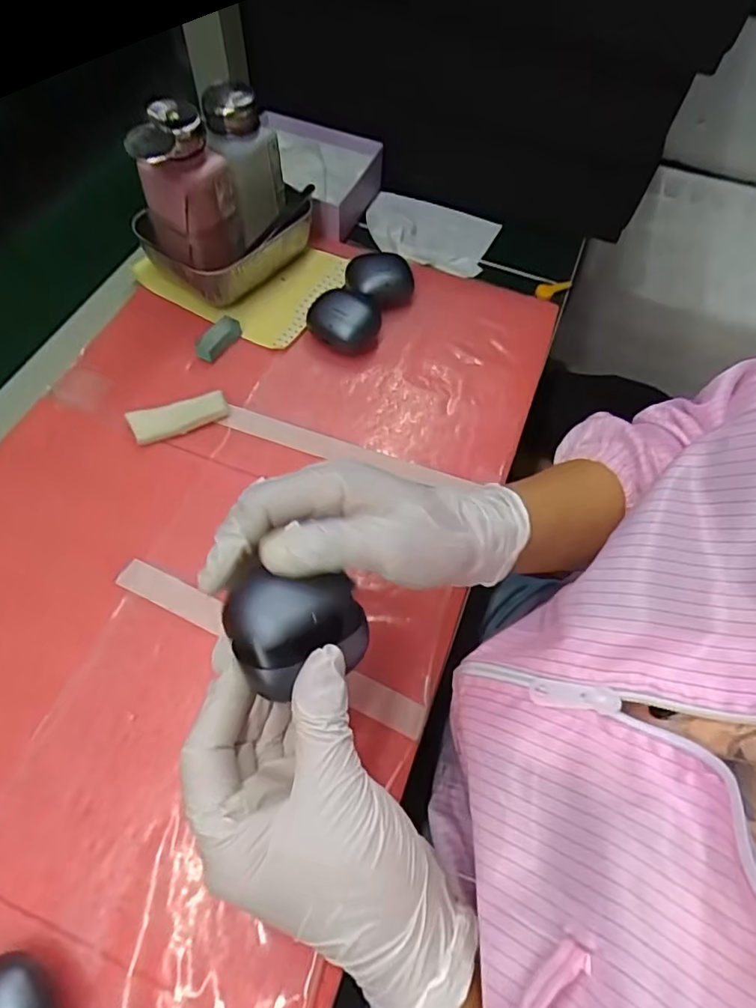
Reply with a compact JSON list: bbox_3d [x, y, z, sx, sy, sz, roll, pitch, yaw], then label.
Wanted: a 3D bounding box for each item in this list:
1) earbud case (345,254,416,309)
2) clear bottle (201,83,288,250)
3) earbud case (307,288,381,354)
[{"bbox_3d":[0.003,-0.186,0.469,0.056,0.027,0.043,-9,63,-8],"label":"earbud case"},{"bbox_3d":[-0.105,-0.257,0.436,0.046,0.109,0.057,39,66,16],"label":"clear bottle"},{"bbox_3d":[-0.027,-0.146,0.445,0.056,0.030,0.043,3,62,-2],"label":"earbud case"}]

